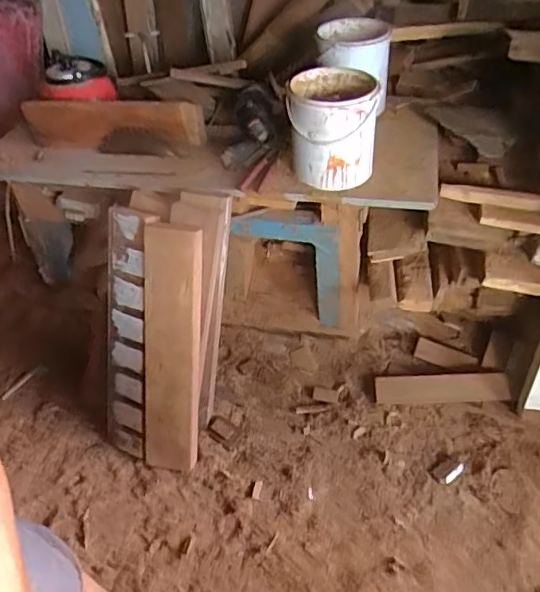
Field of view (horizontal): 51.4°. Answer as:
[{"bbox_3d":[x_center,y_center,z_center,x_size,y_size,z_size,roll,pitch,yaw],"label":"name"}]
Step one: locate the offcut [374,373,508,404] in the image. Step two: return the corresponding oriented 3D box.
[{"bbox_3d":[0.430,0.235,1.423,0.317,0.021,0.074,-2,70,9],"label":"offcut"}]

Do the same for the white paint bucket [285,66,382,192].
[{"bbox_3d":[0.131,-0.354,1.202,0.183,0.208,0.203,1,48,3],"label":"white paint bucket"}]

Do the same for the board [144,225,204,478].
[{"bbox_3d":[-0.216,0.129,1.234,0.130,0.563,0.035,9,19,12],"label":"board"}]

